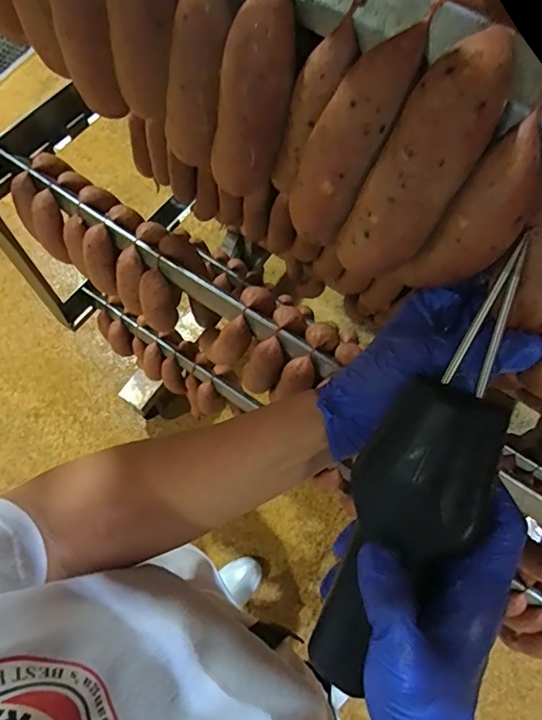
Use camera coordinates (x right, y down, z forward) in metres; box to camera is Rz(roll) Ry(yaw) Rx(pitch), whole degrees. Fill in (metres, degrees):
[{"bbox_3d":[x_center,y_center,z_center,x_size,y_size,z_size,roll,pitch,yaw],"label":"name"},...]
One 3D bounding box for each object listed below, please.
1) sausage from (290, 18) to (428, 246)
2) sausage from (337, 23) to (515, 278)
[{"bbox_3d":[0.034,-0.095,0.231,0.029,0.108,0.030,-28,71,-34],"label":"sausage"},{"bbox_3d":[0.065,-0.079,0.216,0.034,0.113,0.032,42,49,13],"label":"sausage"}]

